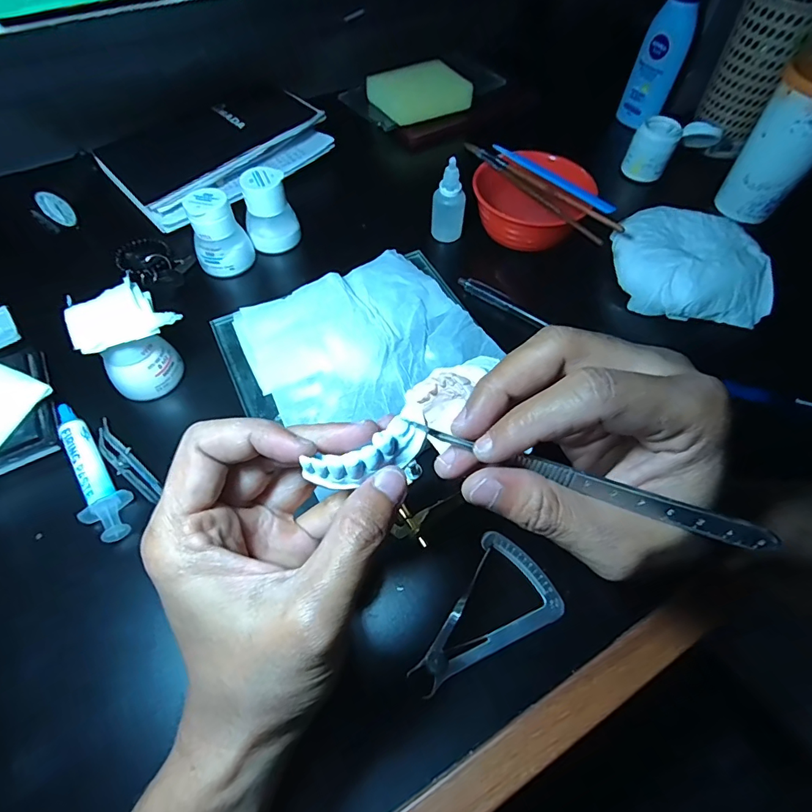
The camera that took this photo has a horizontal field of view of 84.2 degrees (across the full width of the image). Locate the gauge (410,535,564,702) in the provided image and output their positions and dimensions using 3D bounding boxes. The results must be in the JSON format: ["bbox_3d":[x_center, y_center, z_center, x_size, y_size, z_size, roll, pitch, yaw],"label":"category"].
[{"bbox_3d":[0.042,0.117,0.269,0.094,0.008,0.059,-23,63,-14],"label":"gauge"}]

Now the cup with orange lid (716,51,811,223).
[{"bbox_3d":[0.363,-0.250,0.430,0.071,0.122,0.073,30,63,15],"label":"cup with orange lid"}]

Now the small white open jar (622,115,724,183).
[{"bbox_3d":[0.285,-0.275,0.485,0.083,0.056,0.040,15,60,7],"label":"small white open jar"}]

